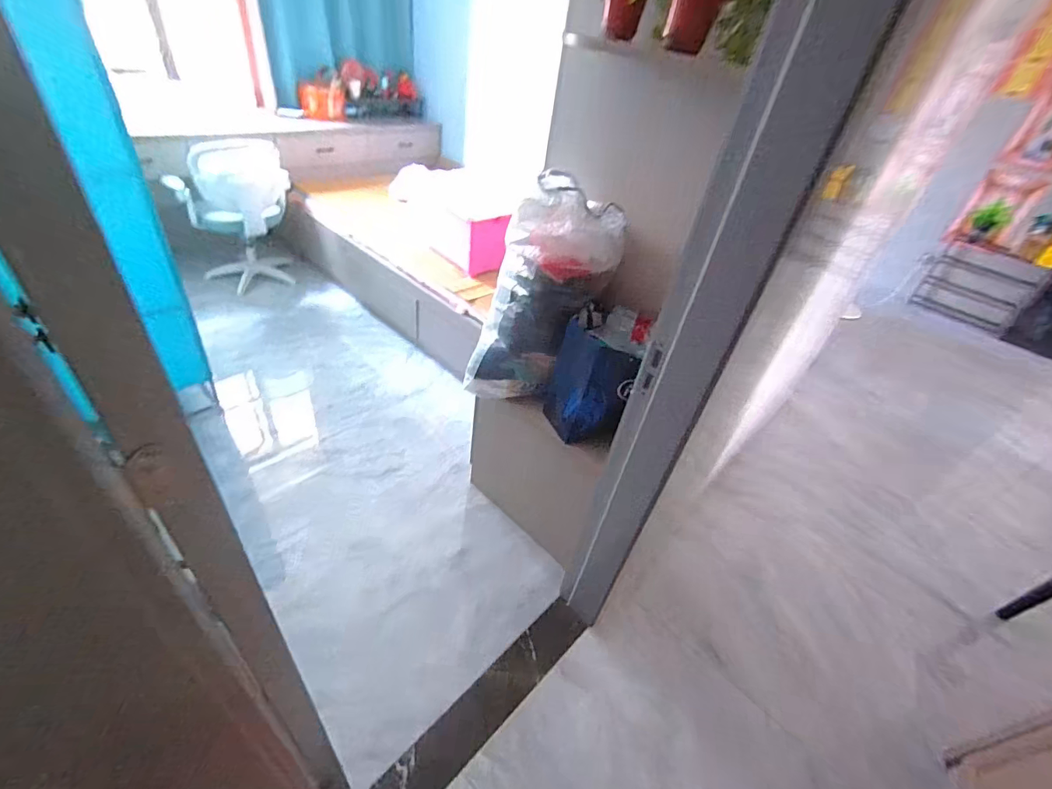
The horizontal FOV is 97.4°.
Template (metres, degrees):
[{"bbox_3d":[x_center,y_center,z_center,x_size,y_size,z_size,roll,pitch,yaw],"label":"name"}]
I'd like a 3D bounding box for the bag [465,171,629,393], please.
[{"bbox_3d":[0.023,-0.286,1.434,0.238,0.714,0.301,2,35,-41],"label":"bag"}]

